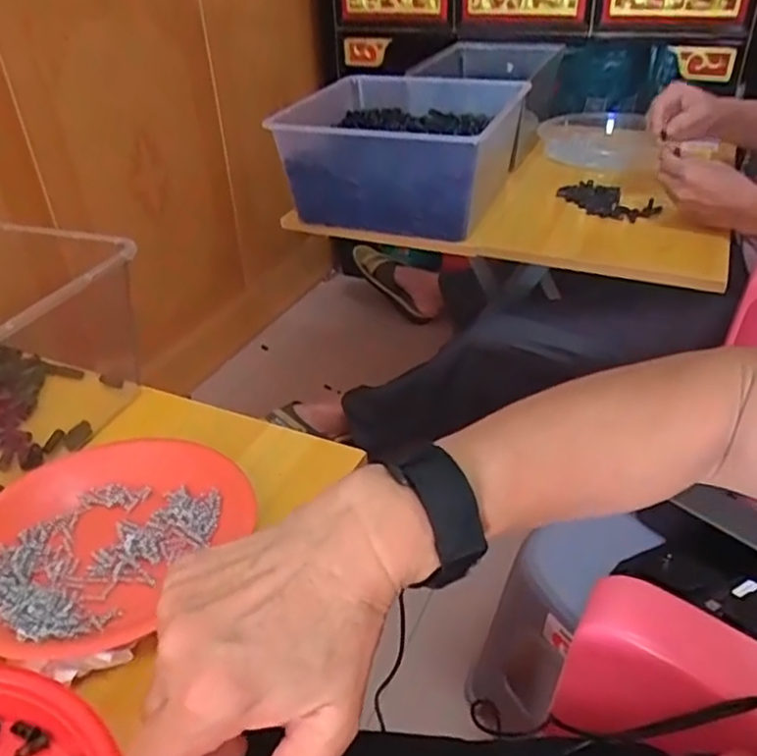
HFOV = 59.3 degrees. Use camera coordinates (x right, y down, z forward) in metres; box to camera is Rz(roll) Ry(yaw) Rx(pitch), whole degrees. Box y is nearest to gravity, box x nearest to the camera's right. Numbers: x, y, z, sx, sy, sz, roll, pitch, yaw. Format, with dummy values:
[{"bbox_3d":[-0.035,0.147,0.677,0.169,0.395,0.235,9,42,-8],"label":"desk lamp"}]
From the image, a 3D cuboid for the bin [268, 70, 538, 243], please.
[{"bbox_3d":[0.025,-0.326,0.955,0.304,0.137,0.298,9,37,16],"label":"bin"}]

